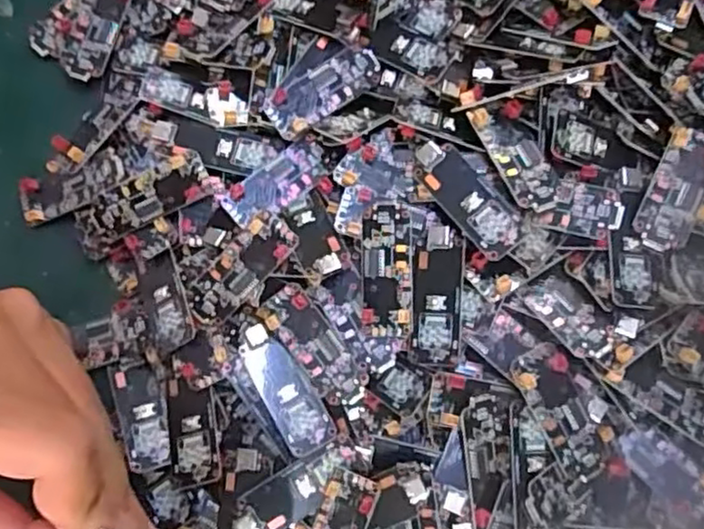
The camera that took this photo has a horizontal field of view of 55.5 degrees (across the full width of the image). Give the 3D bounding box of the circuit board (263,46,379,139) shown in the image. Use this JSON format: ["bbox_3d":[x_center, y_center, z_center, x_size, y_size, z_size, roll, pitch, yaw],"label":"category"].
[{"bbox_3d":[-0.012,-0.072,0.273,0.050,0.006,0.021,-41,84,-10],"label":"circuit board"}]

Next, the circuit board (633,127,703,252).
[{"bbox_3d":[0.121,-0.027,0.250,0.019,0.009,0.050,28,79,3],"label":"circuit board"}]

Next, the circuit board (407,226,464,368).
[{"bbox_3d":[0.031,0.012,0.252,0.019,0.005,0.051,2,80,17],"label":"circuit board"}]

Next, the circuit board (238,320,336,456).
[{"bbox_3d":[-0.026,0.047,0.256,0.018,0.004,0.051,-30,82,-8],"label":"circuit board"}]

